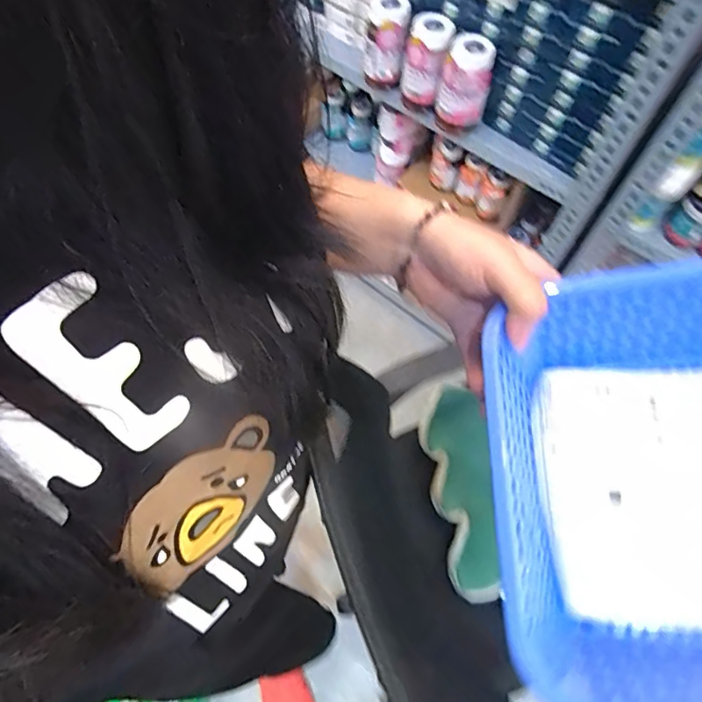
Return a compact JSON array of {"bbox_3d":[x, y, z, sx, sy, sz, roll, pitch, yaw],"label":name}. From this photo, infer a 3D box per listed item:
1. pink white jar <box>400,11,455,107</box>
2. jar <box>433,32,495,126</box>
[{"bbox_3d":[0.125,-0.484,0.836,0.071,0.123,0.066,0,63,-1],"label":"pink white jar"},{"bbox_3d":[0.187,-0.441,0.822,0.070,0.141,0.062,38,69,17],"label":"jar"}]

